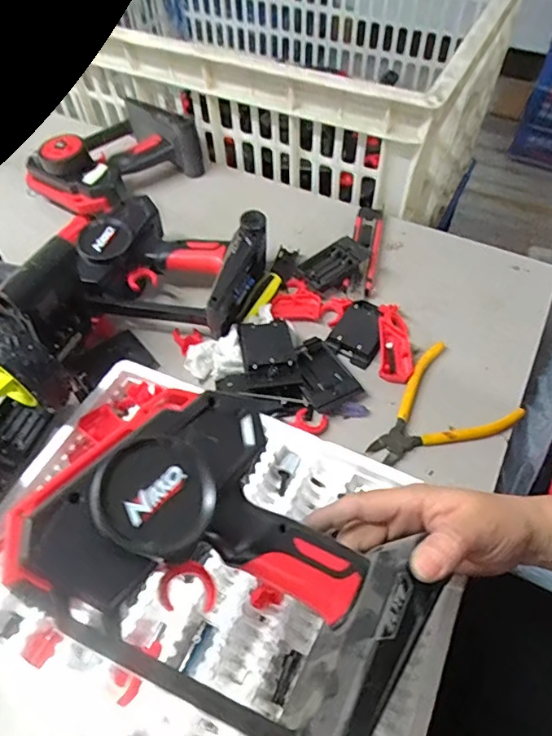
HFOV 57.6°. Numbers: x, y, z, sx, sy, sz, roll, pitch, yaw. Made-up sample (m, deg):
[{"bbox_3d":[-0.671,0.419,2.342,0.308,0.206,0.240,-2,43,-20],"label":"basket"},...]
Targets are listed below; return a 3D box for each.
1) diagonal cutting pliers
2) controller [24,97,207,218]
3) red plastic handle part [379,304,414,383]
[{"bbox_3d":[0.146,0.044,0.475,0.130,0.019,0.103,-31,60,-18],"label":"diagonal cutting pliers"},{"bbox_3d":[-0.205,-0.279,0.672,0.135,0.083,0.208,31,61,21],"label":"controller"},{"bbox_3d":[0.123,-0.031,0.522,0.032,0.022,0.097,3,55,4],"label":"red plastic handle part"}]

